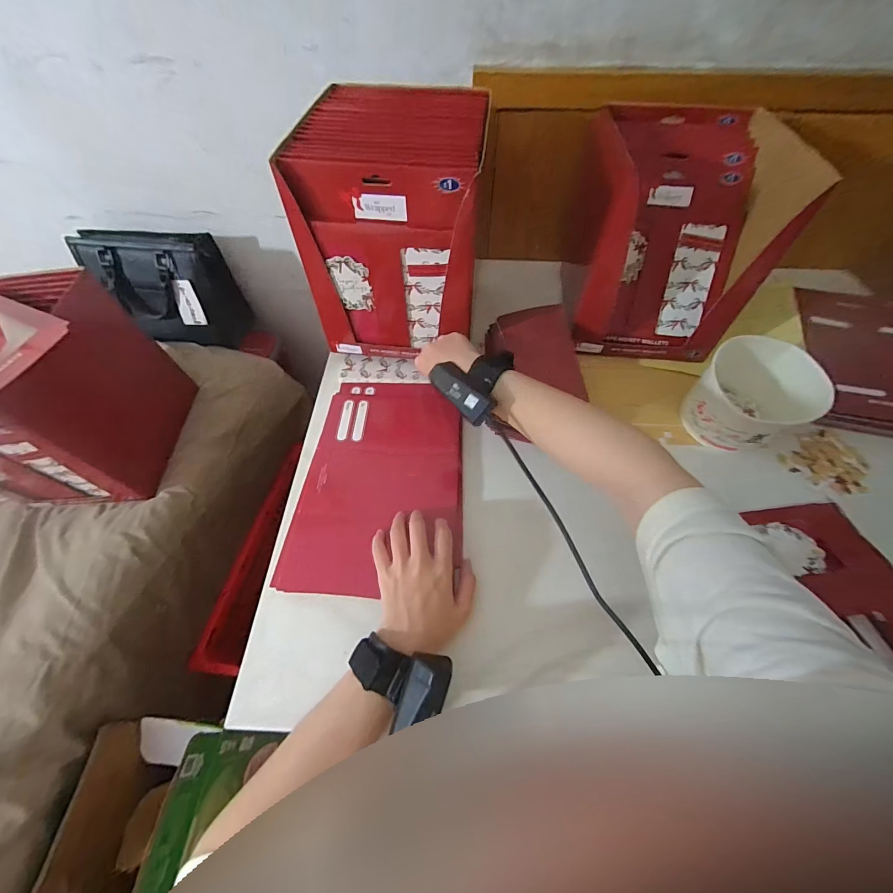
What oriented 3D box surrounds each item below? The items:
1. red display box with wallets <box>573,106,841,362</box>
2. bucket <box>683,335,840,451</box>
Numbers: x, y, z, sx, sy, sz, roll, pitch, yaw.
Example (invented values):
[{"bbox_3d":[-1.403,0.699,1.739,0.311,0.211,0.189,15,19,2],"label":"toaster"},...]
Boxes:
[{"bbox_3d":[0.304,-0.290,0.543,0.206,0.213,0.252,8,56,6],"label":"red display box with wallets"},{"bbox_3d":[0.373,-0.060,0.477,0.136,0.085,0.122,-35,62,-21],"label":"bucket"}]

